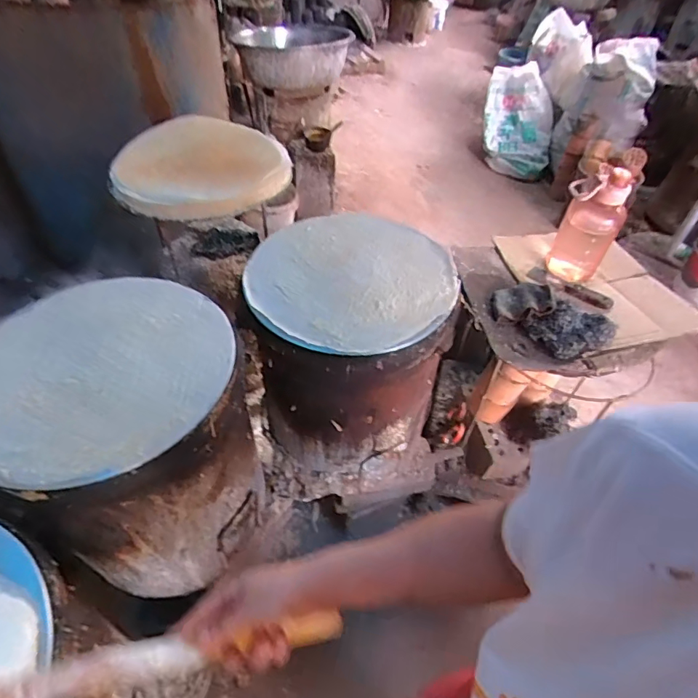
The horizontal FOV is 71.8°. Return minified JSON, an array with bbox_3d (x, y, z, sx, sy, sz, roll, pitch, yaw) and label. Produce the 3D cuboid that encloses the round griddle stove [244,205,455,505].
[{"bbox_3d":[-0.004,0.043,1.031,0.354,0.517,0.357,1,47,-2],"label":"round griddle stove"}]

